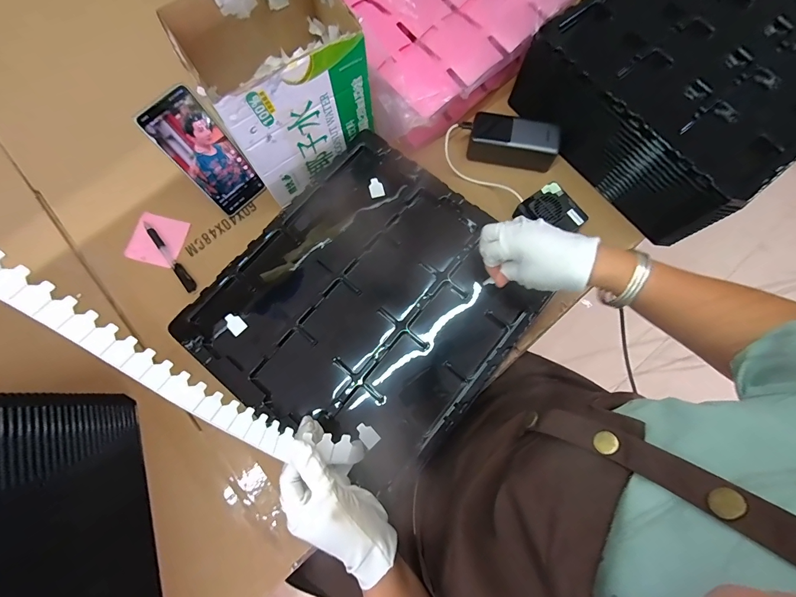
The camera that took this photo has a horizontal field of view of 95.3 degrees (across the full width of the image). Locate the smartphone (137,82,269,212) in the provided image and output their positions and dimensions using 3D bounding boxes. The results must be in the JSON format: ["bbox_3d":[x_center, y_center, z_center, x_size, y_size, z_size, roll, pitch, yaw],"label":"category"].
[{"bbox_3d":[-0.263,-0.197,0.504,0.077,0.165,0.006,-45,51,-10],"label":"smartphone"}]

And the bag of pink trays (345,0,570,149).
[{"bbox_3d":[0.040,-0.452,0.573,0.365,0.125,0.341,-40,79,-9],"label":"bag of pink trays"}]

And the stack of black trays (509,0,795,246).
[{"bbox_3d":[0.437,-0.330,0.541,0.380,0.119,0.336,-38,79,-9],"label":"stack of black trays"}]

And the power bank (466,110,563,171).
[{"bbox_3d":[0.178,-0.244,0.561,0.133,0.045,0.055,14,76,3],"label":"power bank"}]

